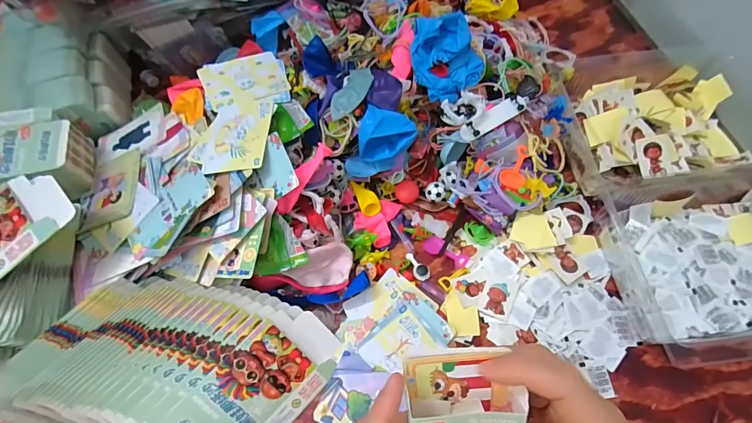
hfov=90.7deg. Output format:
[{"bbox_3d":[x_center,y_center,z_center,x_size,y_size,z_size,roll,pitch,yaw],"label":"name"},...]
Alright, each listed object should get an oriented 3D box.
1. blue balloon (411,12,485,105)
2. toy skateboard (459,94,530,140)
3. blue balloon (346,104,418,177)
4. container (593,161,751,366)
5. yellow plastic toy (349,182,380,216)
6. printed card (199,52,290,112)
[{"bbox_3d":[0.072,-0.168,0.392,0.067,0.046,0.076,-34,66,-13],"label":"blue balloon"},{"bbox_3d":[0.128,-0.100,0.396,0.078,0.017,0.020,-28,65,-10],"label":"toy skateboard"},{"bbox_3d":[0.009,-0.075,0.378,0.062,0.050,0.051,-8,63,0],"label":"blue balloon"},{"bbox_3d":[0.345,0.039,0.347,0.234,0.048,0.182,-11,63,-2],"label":"container"},{"bbox_3d":[-0.010,-0.013,0.407,0.021,0.017,0.046,-19,64,-5],"label":"yellow plastic toy"},{"bbox_3d":[-0.146,-0.147,0.414,0.086,0.006,0.066,-23,69,-17],"label":"printed card"}]

